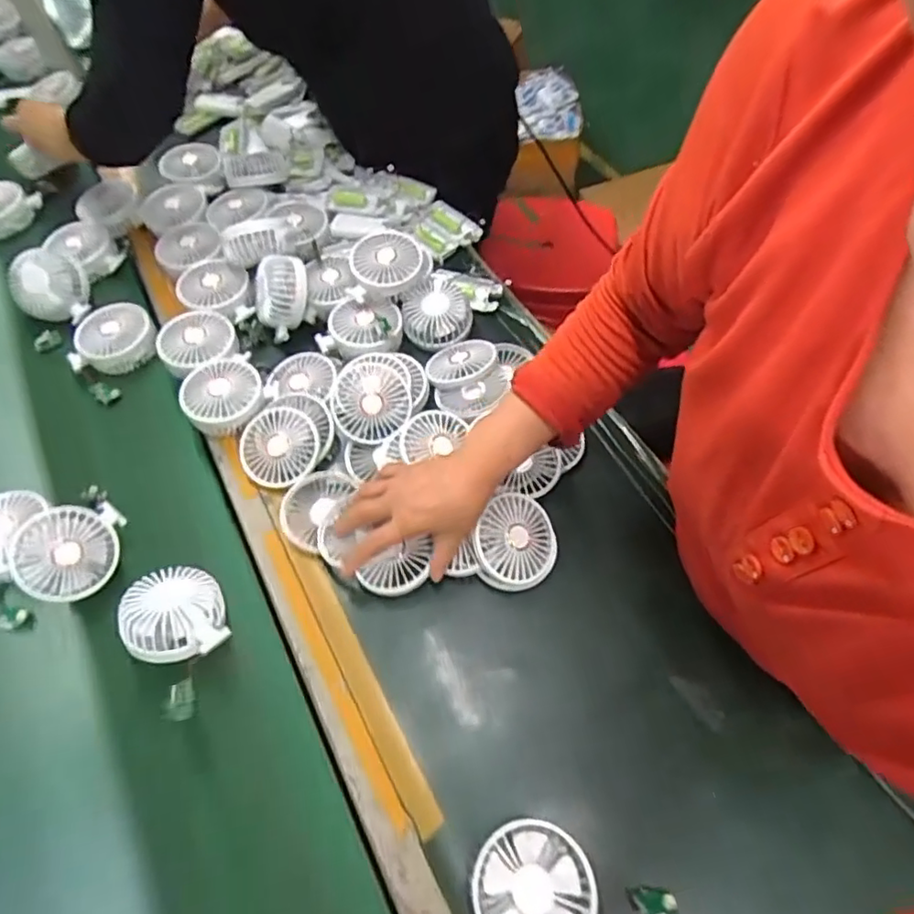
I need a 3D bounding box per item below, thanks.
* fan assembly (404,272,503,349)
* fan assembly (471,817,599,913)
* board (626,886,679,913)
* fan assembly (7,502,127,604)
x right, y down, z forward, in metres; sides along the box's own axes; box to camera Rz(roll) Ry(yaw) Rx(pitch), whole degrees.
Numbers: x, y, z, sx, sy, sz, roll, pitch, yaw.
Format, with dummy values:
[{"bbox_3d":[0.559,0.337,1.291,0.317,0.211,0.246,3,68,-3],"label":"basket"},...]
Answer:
[{"bbox_3d":[-0.007,-0.197,0.747,0.083,0.044,0.140,36,67,21],"label":"fan assembly"},{"bbox_3d":[0.061,0.336,0.456,0.099,0.037,0.093,-5,59,-1],"label":"fan assembly"},{"bbox_3d":[0.151,0.344,0.449,0.035,0.004,0.026,-8,42,5],"label":"board"},{"bbox_3d":[-0.383,0.094,0.580,0.094,0.043,0.092,1,82,-40],"label":"fan assembly"}]

